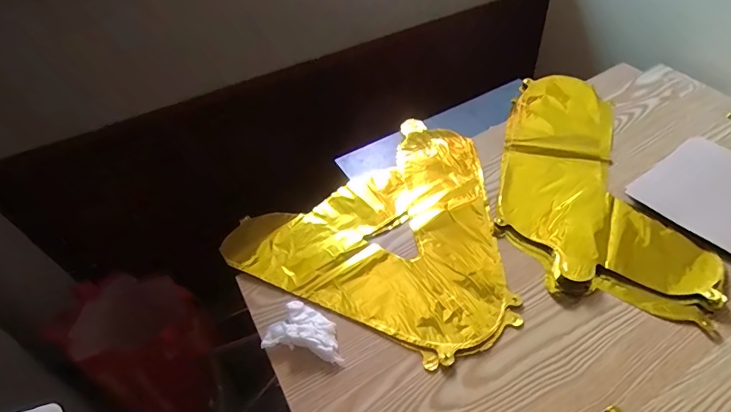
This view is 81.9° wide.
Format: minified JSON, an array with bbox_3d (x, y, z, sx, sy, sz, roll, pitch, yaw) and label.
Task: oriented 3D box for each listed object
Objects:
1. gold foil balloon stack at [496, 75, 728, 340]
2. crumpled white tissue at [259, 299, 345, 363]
[{"bbox_3d":[0.319,-0.054,0.592,0.233,0.013,0.419,9,50,15],"label":"gold foil balloon stack"},{"bbox_3d":[-0.065,0.134,0.463,0.088,0.020,0.056,7,49,13],"label":"crumpled white tissue"}]

